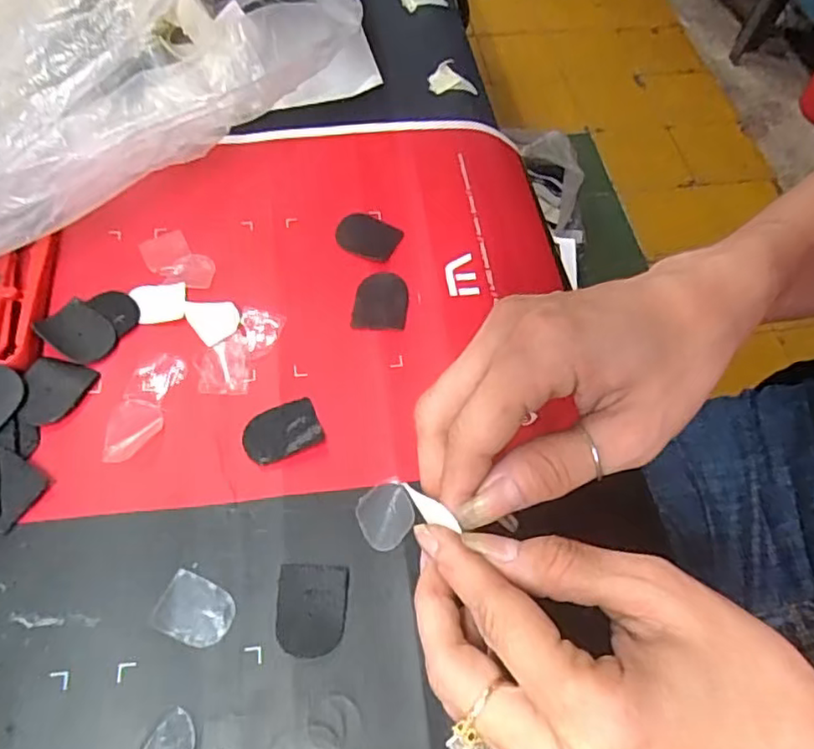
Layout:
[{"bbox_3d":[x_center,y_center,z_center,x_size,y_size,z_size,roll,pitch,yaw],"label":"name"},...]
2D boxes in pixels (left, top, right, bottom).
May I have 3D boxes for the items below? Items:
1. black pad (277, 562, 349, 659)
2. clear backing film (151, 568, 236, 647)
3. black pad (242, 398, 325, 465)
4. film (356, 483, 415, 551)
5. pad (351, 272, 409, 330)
[{"bbox_3d":[-0.038,0.093,0.249,0.027,0.004,0.034,3,61,-2],"label":"black pad"},{"bbox_3d":[-0.084,0.093,0.248,0.029,0.004,0.023,21,62,9],"label":"clear backing film"},{"bbox_3d":[-0.057,0.026,0.285,0.034,0.004,0.026,-21,64,-14],"label":"black pad"},{"bbox_3d":[-0.009,0.060,0.268,0.023,0.004,0.027,-25,61,-9],"label":"film"},{"bbox_3d":[-0.013,-0.038,0.321,0.027,0.004,0.033,5,61,0],"label":"pad"}]

